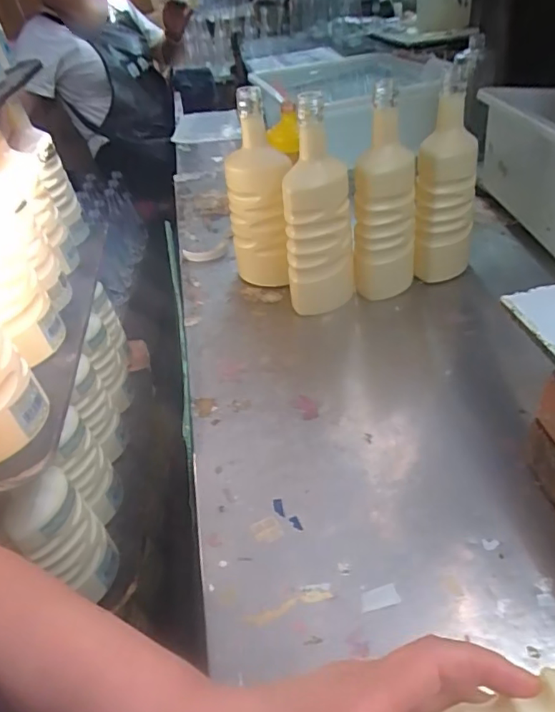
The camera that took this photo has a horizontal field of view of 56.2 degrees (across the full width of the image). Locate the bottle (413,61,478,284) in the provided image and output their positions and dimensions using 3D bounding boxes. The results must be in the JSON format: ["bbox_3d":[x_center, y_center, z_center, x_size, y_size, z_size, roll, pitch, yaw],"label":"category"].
[{"bbox_3d":[0.222,-0.214,0.679,0.072,0.252,0.072,8,40,19],"label":"bottle"}]

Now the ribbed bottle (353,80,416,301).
[{"bbox_3d":[0.139,-0.197,0.669,0.076,0.247,0.094,1,38,12],"label":"ribbed bottle"}]

